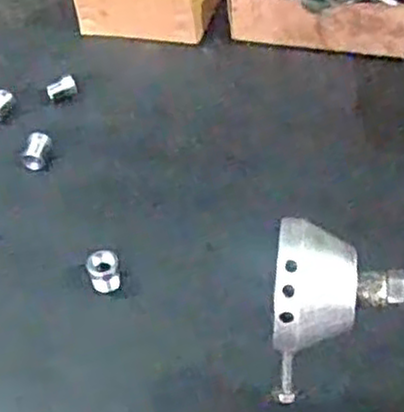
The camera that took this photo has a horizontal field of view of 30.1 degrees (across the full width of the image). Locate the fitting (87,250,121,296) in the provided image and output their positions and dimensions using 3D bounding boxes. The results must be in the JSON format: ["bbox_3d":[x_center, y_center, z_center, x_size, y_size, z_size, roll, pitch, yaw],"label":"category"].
[{"bbox_3d":[-0.065,0.045,0.500,0.020,0.027,0.017,-14,48,-8],"label":"fitting"}]

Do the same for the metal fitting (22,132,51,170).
[{"bbox_3d":[-0.128,-0.042,0.588,0.017,0.017,0.027,5,48,9],"label":"metal fitting"}]

